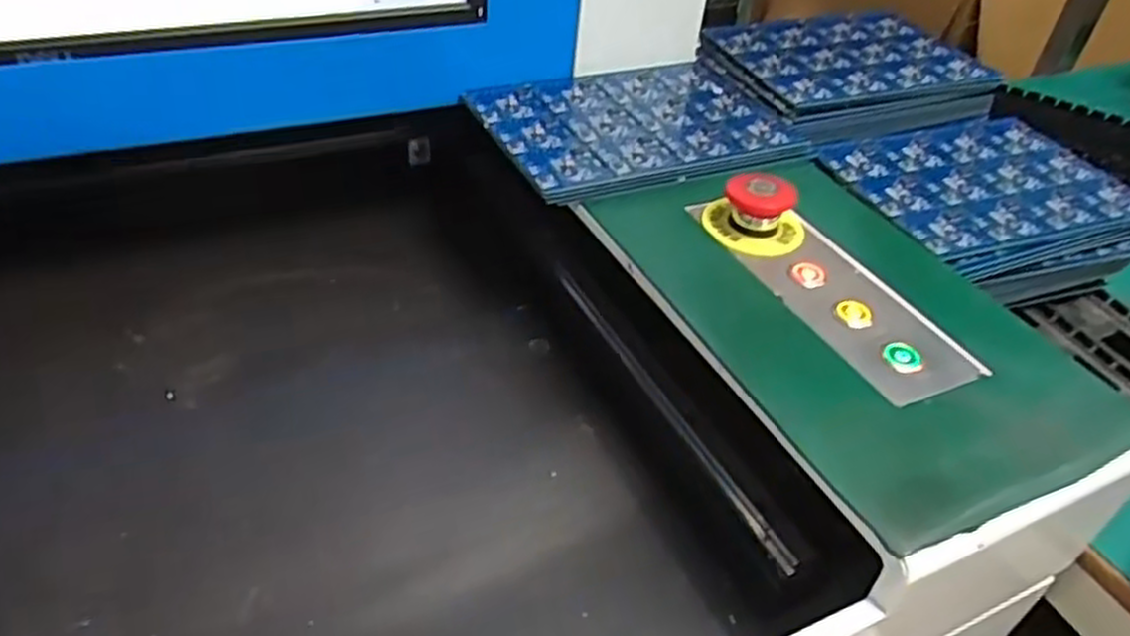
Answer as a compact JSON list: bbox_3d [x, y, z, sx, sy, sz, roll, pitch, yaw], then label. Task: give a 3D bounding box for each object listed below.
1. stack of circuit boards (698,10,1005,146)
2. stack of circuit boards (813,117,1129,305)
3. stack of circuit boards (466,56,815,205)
[{"bbox_3d":[0.217,-0.196,0.619,0.205,0.022,0.149,-14,44,-22],"label":"stack of circuit boards"},{"bbox_3d":[0.284,-0.079,0.543,0.195,0.046,0.146,-11,41,-24],"label":"stack of circuit boards"},{"bbox_3d":[0.050,-0.129,0.529,0.203,0.012,0.145,-16,45,-24],"label":"stack of circuit boards"}]

